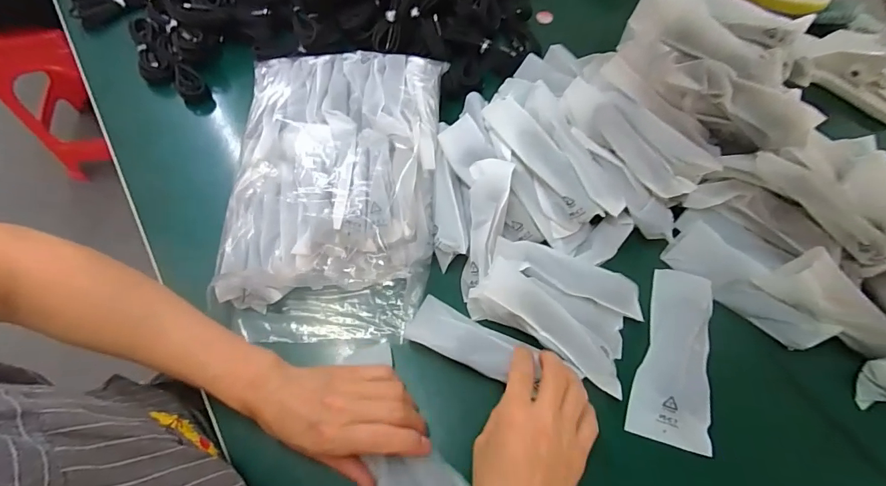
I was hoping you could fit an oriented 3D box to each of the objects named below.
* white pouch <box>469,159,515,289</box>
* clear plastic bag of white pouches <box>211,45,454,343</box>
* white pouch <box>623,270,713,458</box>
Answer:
[{"bbox_3d":[0.041,-0.027,0.416,0.037,0.026,0.128,9,64,3],"label":"white pouch"},{"bbox_3d":[-0.107,-0.061,0.448,0.194,0.073,0.309,2,64,0],"label":"clear plastic bag of white pouches"},{"bbox_3d":[0.217,0.103,0.407,0.063,0.023,0.158,16,64,6],"label":"white pouch"}]

